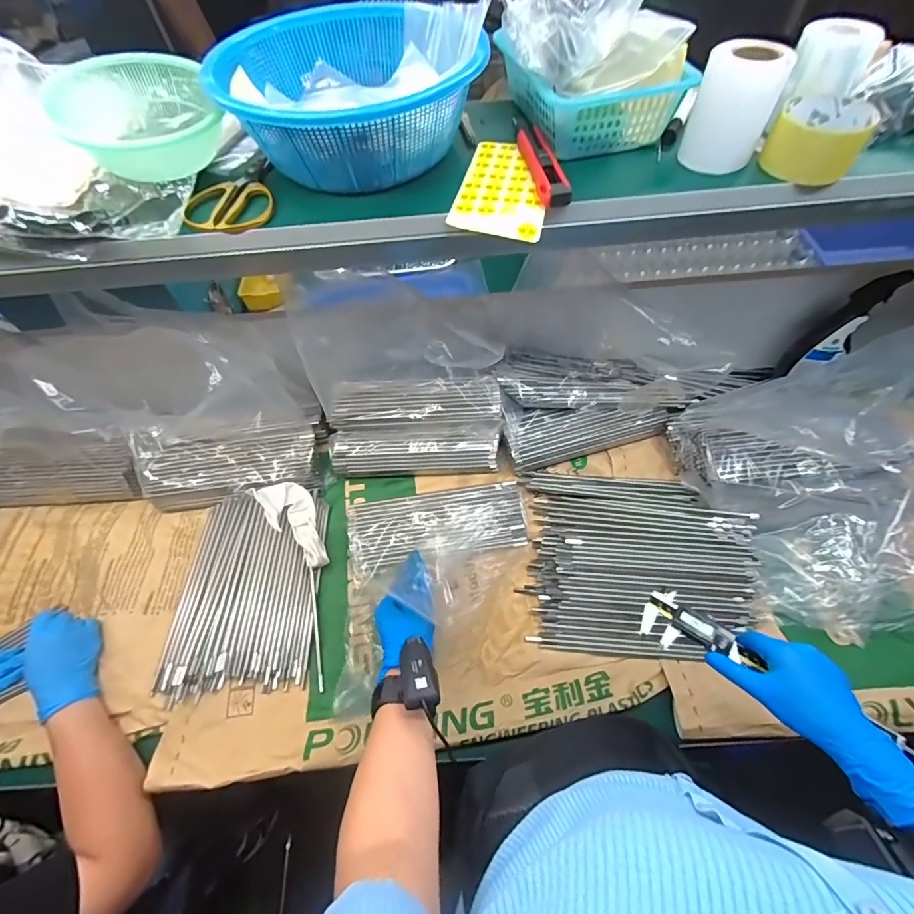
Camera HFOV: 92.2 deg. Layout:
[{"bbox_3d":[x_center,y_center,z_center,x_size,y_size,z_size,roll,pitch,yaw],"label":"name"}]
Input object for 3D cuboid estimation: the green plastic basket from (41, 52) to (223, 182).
[{"bbox_3d":[-0.334,-0.361,0.465,0.137,0.064,0.158,-38,64,-18],"label":"green plastic basket"}]

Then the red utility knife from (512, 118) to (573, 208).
[{"bbox_3d":[0.088,-0.317,0.467,0.030,0.014,0.158,-8,59,-2],"label":"red utility knife"}]

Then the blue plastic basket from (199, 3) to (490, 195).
[{"bbox_3d":[-0.113,-0.378,0.465,0.256,0.084,0.244,-28,61,-13],"label":"blue plastic basket"}]

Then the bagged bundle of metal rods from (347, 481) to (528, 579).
[{"bbox_3d":[-0.032,0.110,0.711,0.282,0.057,0.117,-10,59,-3],"label":"bagged bundle of metal rods"}]

